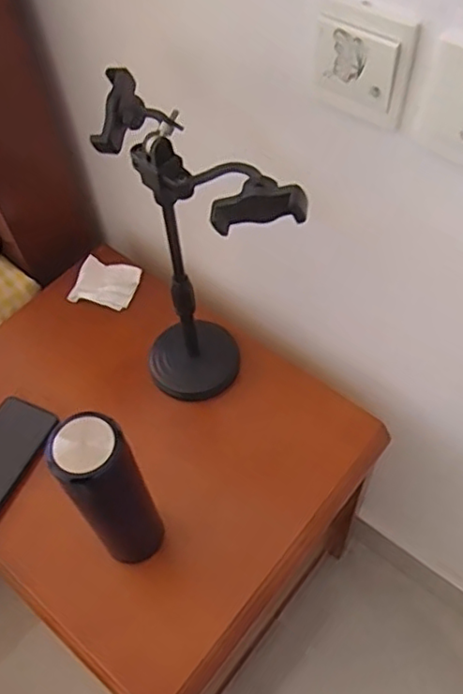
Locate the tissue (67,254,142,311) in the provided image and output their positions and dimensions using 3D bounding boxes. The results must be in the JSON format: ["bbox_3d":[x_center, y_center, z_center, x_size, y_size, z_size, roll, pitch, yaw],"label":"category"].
[{"bbox_3d":[-0.170,-0.085,0.855,0.081,0.035,0.066,8,57,10],"label":"tissue"}]

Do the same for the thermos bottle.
[{"bbox_3d":[-0.109,0.141,0.588,0.064,0.224,0.066,-32,59,-17],"label":"thermos bottle"}]

